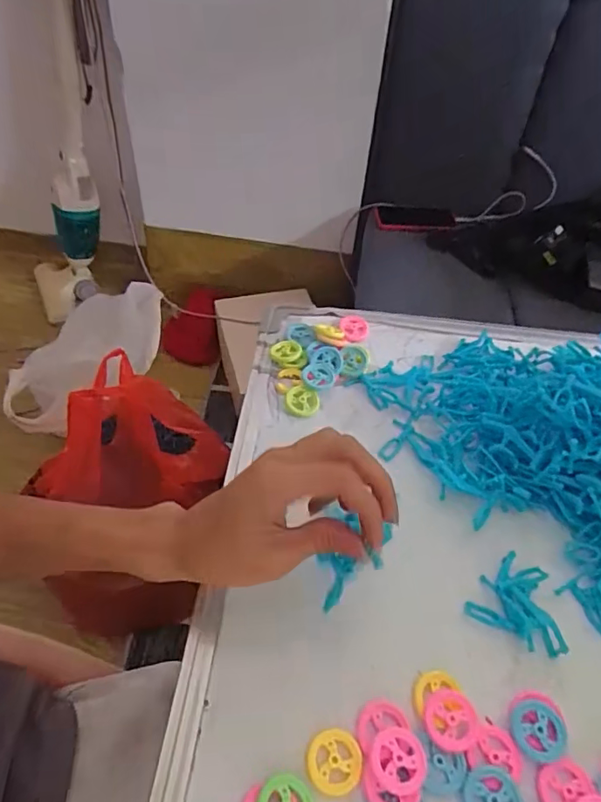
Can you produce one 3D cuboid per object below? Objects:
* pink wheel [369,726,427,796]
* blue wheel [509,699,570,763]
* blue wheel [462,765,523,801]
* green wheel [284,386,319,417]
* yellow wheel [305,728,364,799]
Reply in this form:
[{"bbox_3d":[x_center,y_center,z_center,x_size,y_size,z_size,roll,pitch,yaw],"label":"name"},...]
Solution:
[{"bbox_3d":[0.051,0.190,0.275,0.029,0.010,0.029,2,46,-3],"label":"pink wheel"},{"bbox_3d":[0.133,0.183,0.290,0.031,0.006,0.029,2,46,-3],"label":"blue wheel"},{"bbox_3d":[0.100,0.206,0.268,0.029,0.004,0.029,2,46,-3],"label":"blue wheel"},{"bbox_3d":[0.002,-0.001,0.448,0.029,0.006,0.026,20,48,14],"label":"green wheel"},{"bbox_3d":[0.018,0.193,0.278,0.030,0.005,0.030,2,46,-3],"label":"yellow wheel"}]

